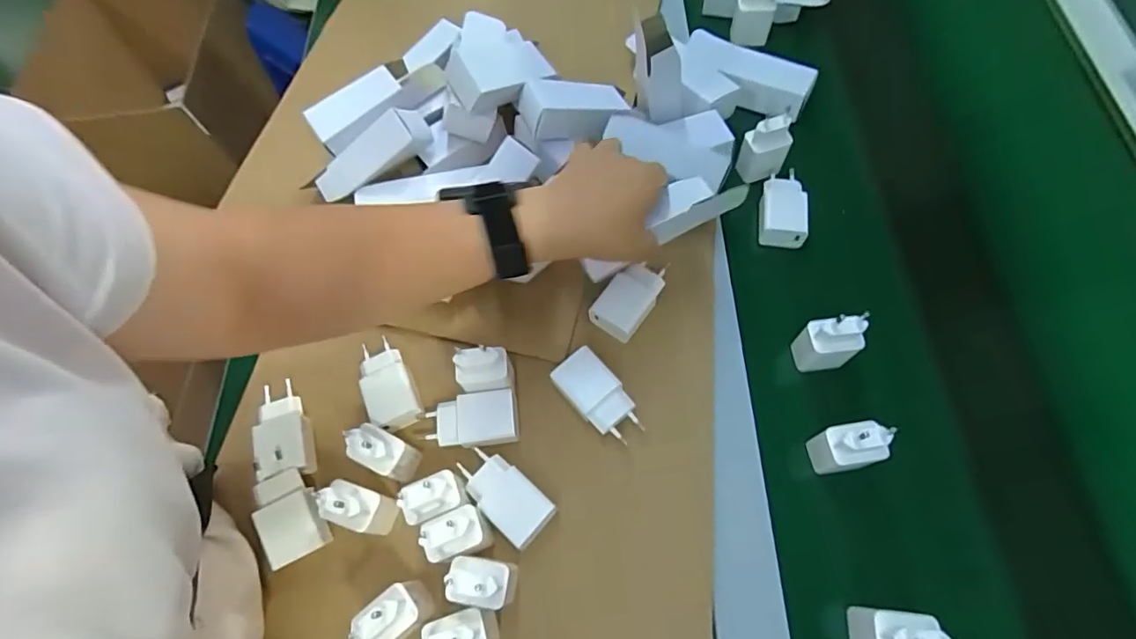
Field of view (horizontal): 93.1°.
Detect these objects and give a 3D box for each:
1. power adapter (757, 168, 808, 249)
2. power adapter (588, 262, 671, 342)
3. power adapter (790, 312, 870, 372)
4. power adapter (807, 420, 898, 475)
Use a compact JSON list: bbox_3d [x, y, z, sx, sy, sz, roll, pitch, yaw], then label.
[{"bbox_3d":[0.200,-0.106,0.507,0.042,0.026,0.072,5,66,6],"label":"power adapter"},{"bbox_3d":[0.053,-0.019,0.460,0.040,0.020,0.067,33,71,16],"label":"power adapter"},{"bbox_3d":[0.209,0.017,0.429,0.039,0.067,0.027,-1,65,3],"label":"power adapter"},{"bbox_3d":[0.206,0.092,0.391,0.033,0.070,0.030,-12,65,-2],"label":"power adapter"}]

